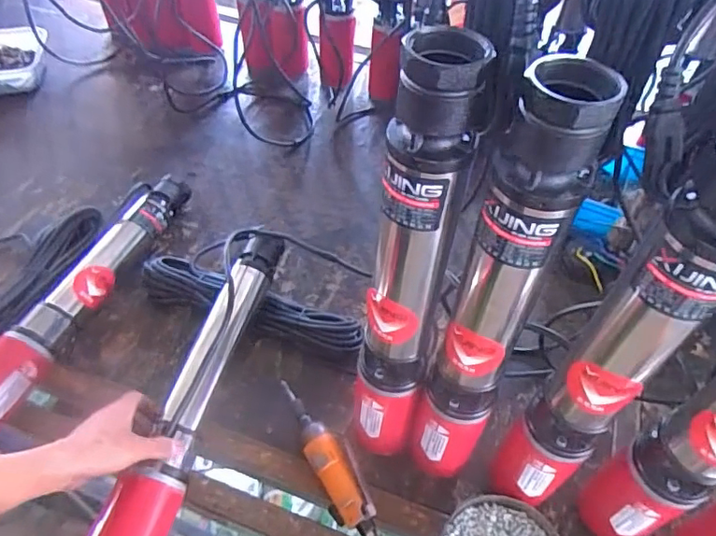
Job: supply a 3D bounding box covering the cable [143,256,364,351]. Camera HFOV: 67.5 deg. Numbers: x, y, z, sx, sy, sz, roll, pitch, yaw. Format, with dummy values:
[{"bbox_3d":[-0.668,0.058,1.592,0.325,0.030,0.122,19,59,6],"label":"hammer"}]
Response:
[{"bbox_3d":[-0.157,0.056,0.804,0.339,0.050,0.063,16,52,10],"label":"cable"}]

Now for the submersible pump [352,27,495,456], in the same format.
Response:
[{"bbox_3d":[0.040,0.027,0.487,0.068,0.482,0.069,12,52,7],"label":"submersible pump"}]

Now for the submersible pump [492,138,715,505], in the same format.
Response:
[{"bbox_3d":[0.212,0.097,0.465,0.061,0.504,0.069,-34,60,-26],"label":"submersible pump"}]

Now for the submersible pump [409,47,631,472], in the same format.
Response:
[{"bbox_3d":[0.109,0.053,0.464,0.072,0.473,0.070,18,53,12],"label":"submersible pump"}]

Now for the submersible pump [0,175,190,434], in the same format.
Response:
[{"bbox_3d":[-0.410,0.040,0.791,0.079,0.075,0.516,16,52,10],"label":"submersible pump"}]

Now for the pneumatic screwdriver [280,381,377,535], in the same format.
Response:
[{"bbox_3d":[-0.025,0.250,0.658,0.054,0.042,0.261,-22,56,-19],"label":"pneumatic screwdriver"}]

